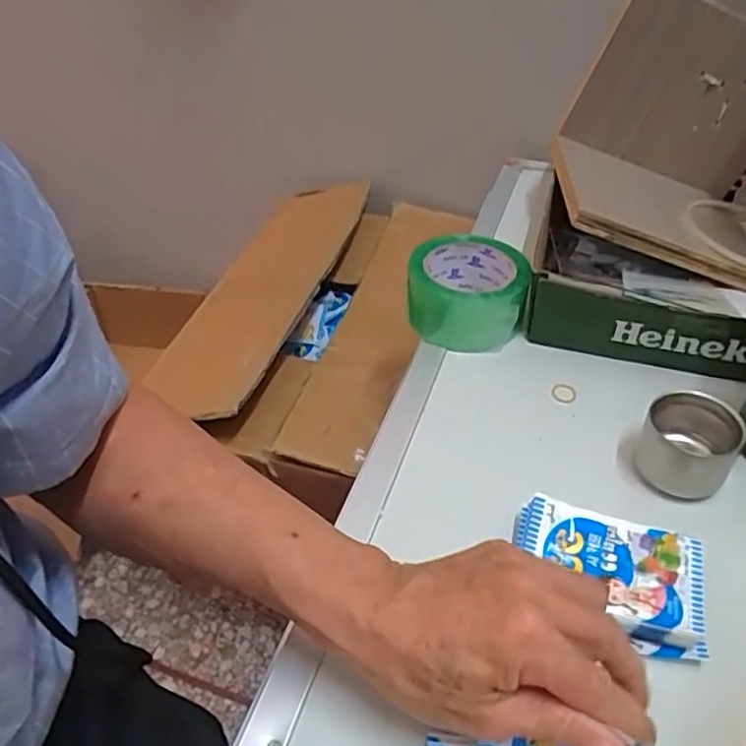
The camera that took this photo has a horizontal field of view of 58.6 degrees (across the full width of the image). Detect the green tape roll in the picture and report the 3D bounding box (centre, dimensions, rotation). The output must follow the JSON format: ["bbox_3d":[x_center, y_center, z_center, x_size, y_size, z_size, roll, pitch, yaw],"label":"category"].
[{"bbox_3d":[0.083,-0.071,0.586,0.102,0.061,0.083,14,43,17],"label":"green tape roll"}]

